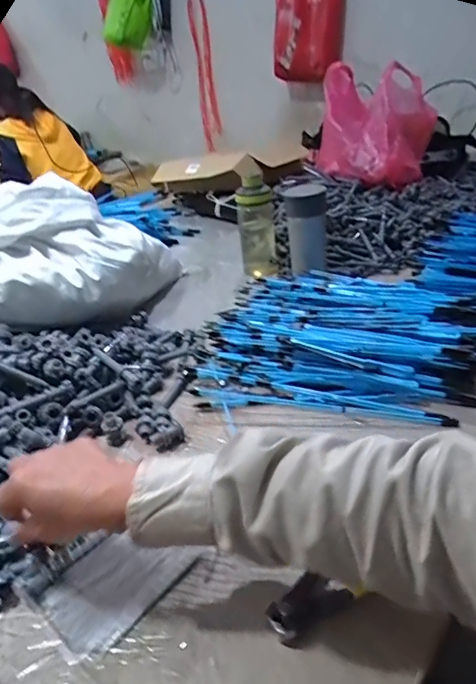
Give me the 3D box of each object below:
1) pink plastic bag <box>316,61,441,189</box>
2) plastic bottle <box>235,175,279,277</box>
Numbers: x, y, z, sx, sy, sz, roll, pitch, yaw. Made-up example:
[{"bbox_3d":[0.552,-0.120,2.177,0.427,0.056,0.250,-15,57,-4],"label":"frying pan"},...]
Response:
[{"bbox_3d":[0.305,-0.487,1.025,0.237,0.214,0.235,3,33,18],"label":"pink plastic bag"},{"bbox_3d":[0.038,-0.221,0.881,0.063,0.186,0.073,-5,31,5],"label":"plastic bottle"}]

